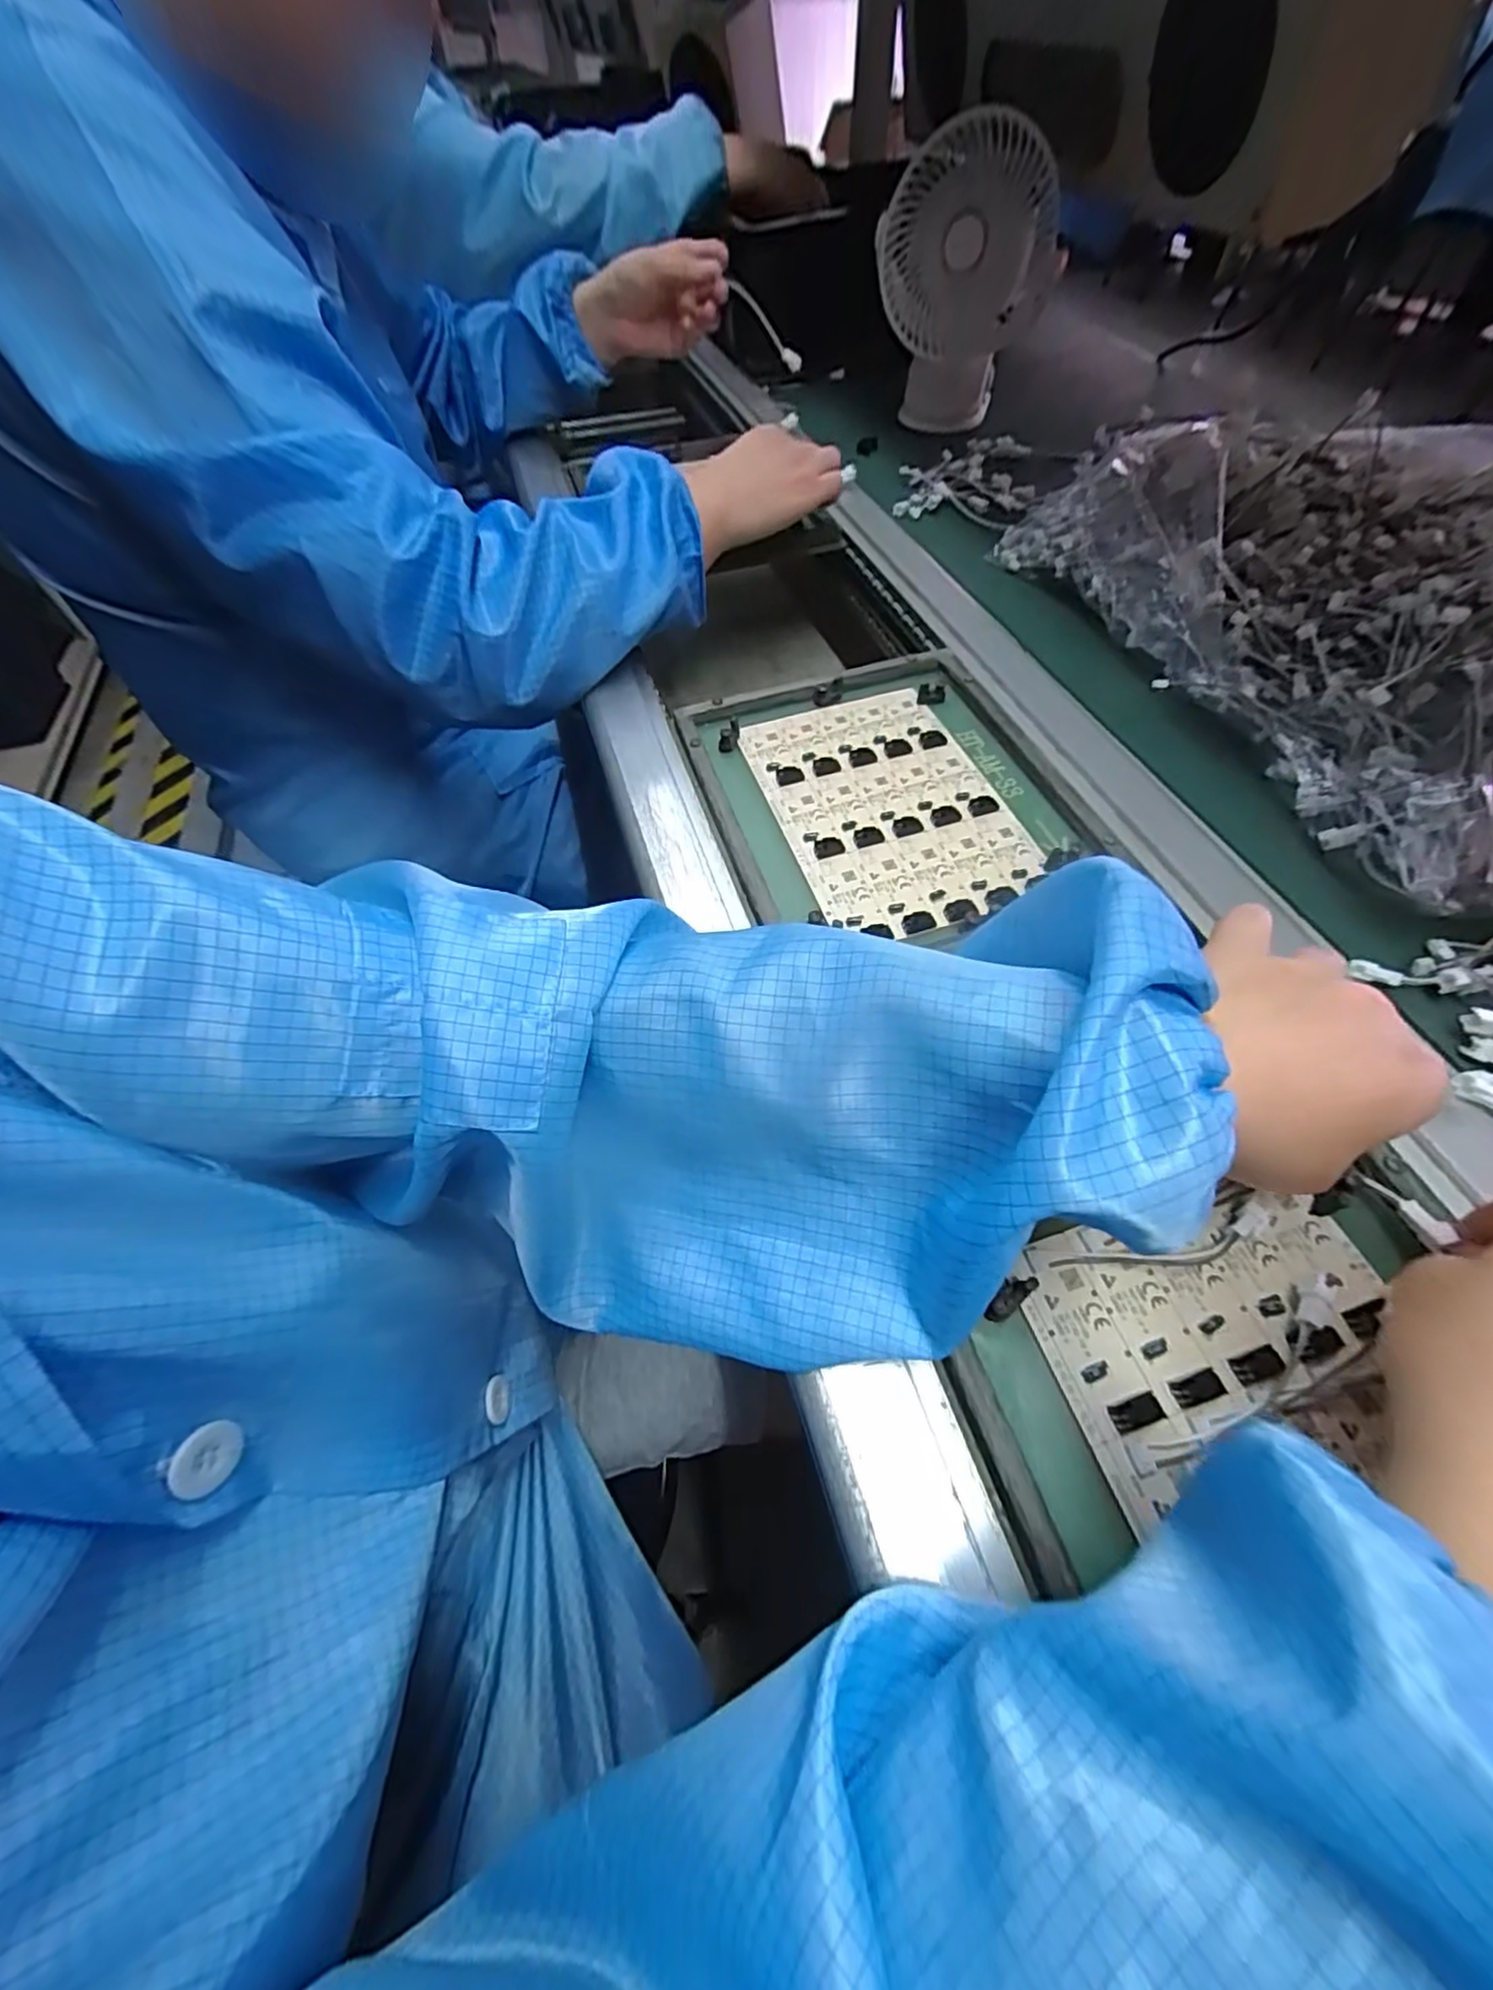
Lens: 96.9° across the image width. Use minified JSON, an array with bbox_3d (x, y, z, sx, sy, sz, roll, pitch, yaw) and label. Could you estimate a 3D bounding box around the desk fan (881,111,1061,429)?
[{"bbox_3d":[0.208,-0.686,0.646,0.162,0.193,0.079,8,59,7],"label":"desk fan"}]

